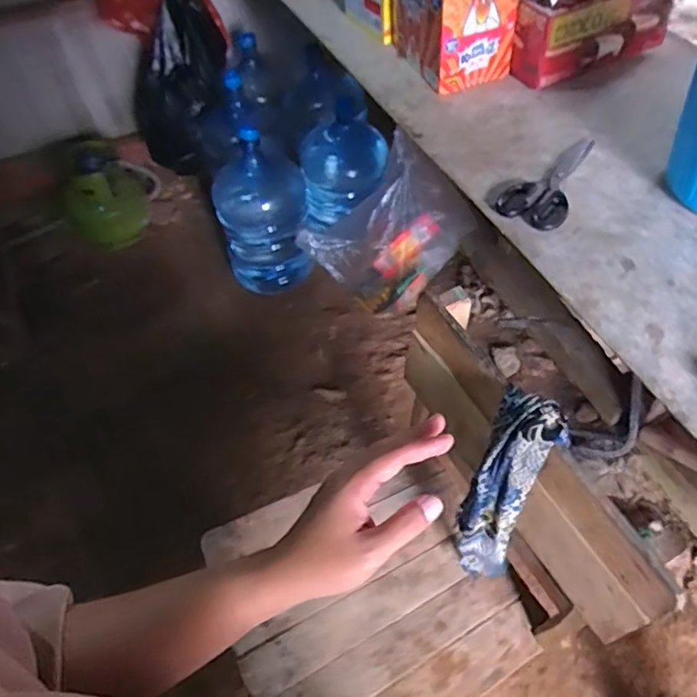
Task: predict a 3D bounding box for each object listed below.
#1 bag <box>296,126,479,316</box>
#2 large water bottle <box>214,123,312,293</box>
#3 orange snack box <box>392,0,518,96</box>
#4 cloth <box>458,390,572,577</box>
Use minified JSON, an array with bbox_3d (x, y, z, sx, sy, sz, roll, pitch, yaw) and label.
[{"bbox_3d":[0.075,-0.201,1.019,0.307,0.283,0.111,-6,52,1],"label":"bag"},{"bbox_3d":[-0.245,-0.388,1.742,0.269,0.453,0.237,-22,53,-12],"label":"large water bottle"},{"bbox_3d":[0.157,-0.526,0.896,0.123,0.150,0.200,-17,53,-8],"label":"orange snack box"},{"bbox_3d":[0.181,0.180,0.676,0.075,0.334,0.075,28,60,24],"label":"cloth"}]

